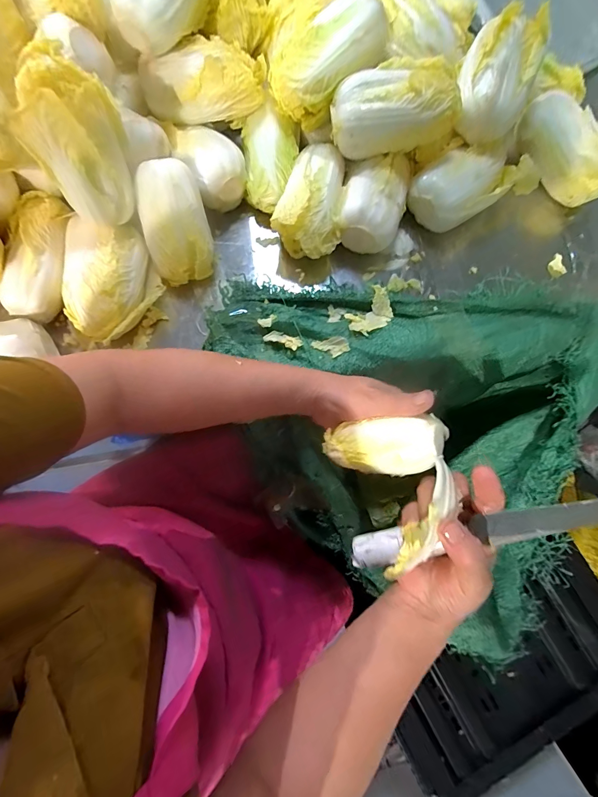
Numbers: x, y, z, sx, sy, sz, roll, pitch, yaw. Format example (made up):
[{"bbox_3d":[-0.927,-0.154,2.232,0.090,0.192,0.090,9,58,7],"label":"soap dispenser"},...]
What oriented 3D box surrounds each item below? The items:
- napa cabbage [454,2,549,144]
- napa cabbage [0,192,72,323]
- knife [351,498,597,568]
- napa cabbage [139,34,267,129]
[{"bbox_3d":[0.215,-0.351,0.382,0.076,0.061,0.117,17,79,2],"label":"napa cabbage"},{"bbox_3d":[-0.281,-0.155,0.377,0.057,0.040,0.134,6,78,0],"label":"napa cabbage"},{"bbox_3d":[0.138,0.103,0.271,0.206,0.015,0.025,-20,78,20],"label":"knife"},{"bbox_3d":[-0.106,-0.348,0.387,0.139,0.054,0.053,-4,78,-2],"label":"napa cabbage"}]

